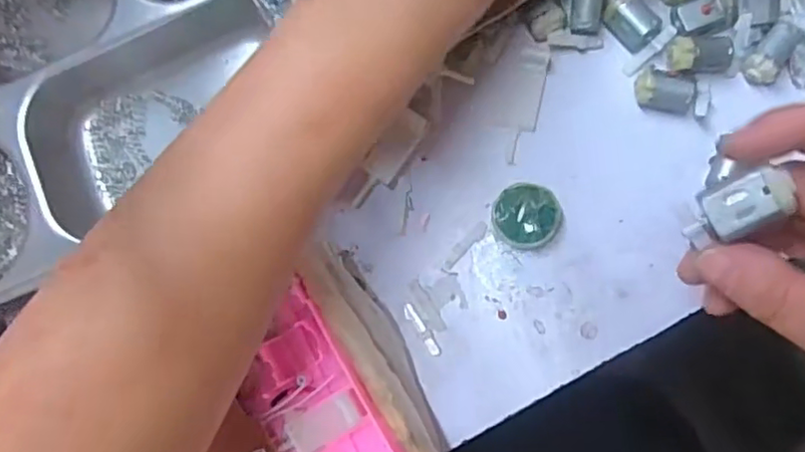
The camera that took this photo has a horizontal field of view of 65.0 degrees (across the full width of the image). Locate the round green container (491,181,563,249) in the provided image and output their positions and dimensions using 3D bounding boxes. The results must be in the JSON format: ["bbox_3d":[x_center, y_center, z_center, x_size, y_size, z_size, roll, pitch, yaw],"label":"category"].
[{"bbox_3d":[0.064,-0.005,0.327,0.034,0.019,0.033,0,88,8],"label":"round green container"}]

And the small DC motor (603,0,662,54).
[{"bbox_3d":[0.118,-0.105,0.323,0.017,0.017,0.028,-39,83,5],"label":"small DC motor"}]

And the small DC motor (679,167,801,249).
[{"bbox_3d":[0.110,-0.006,0.210,0.034,0.016,0.018,-24,85,22],"label":"small DC motor"}]

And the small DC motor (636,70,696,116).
[{"bbox_3d":[0.132,-0.066,0.319,0.028,0.018,0.020,3,88,8],"label":"small DC motor"}]

